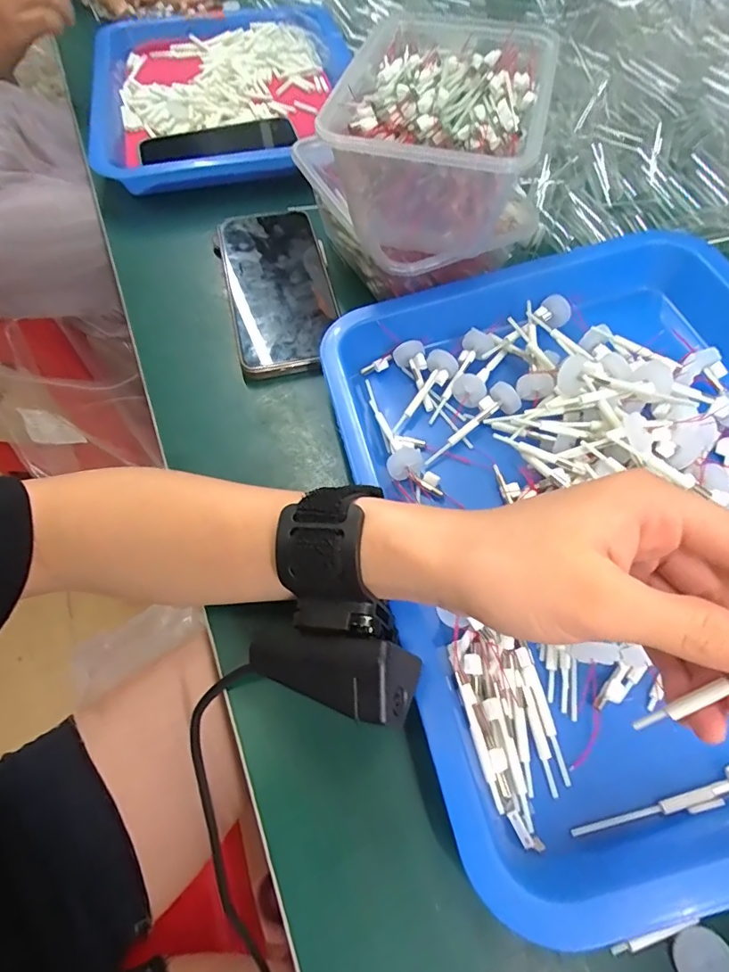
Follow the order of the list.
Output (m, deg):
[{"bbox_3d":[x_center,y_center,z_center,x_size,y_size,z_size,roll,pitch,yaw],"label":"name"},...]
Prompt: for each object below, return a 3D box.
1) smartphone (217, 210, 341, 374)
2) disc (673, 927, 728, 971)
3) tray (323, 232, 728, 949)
[{"bbox_3d":[-0.065,-0.156,0.378,0.075,0.013,0.163,-11,63,-9],"label":"smartphone"},{"bbox_3d":[0.130,0.182,0.191,0.021,0.004,0.021,0,60,1],"label":"disc"},{"bbox_3d":[0.144,-0.001,0.270,0.285,0.048,0.331,-13,60,-4],"label":"tray"}]

